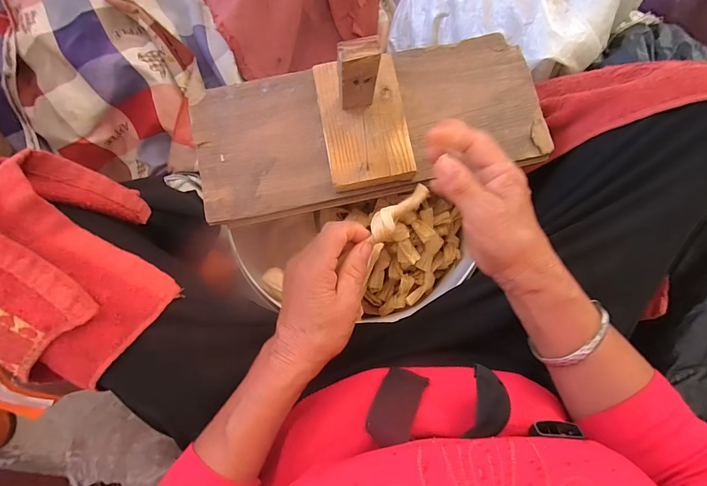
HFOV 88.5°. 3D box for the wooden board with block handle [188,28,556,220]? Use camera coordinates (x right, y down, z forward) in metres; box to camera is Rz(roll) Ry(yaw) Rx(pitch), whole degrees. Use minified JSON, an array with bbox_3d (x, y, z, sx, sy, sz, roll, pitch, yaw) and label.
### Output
[{"bbox_3d":[0.017,-0.141,0.352,0.382,0.125,0.159,-11,81,-2],"label":"wooden board with block handle"}]

